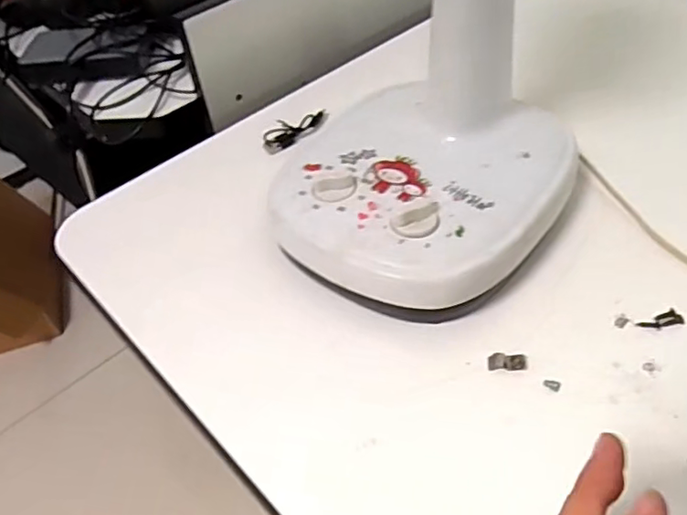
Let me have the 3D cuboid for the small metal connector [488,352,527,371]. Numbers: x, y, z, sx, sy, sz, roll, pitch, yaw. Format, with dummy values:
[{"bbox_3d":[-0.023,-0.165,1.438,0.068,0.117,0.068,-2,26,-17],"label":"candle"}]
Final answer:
[{"bbox_3d":[0.099,0.063,0.357,0.022,0.004,0.010,1,48,7],"label":"small metal connector"}]

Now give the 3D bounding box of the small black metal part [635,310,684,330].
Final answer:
[{"bbox_3d":[0.199,0.039,0.370,0.029,0.004,0.010,-10,47,-4],"label":"small black metal part"}]

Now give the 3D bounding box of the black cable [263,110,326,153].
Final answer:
[{"bbox_3d":[-0.049,-0.119,0.538,0.070,0.007,0.035,-38,55,-26],"label":"black cable"}]

